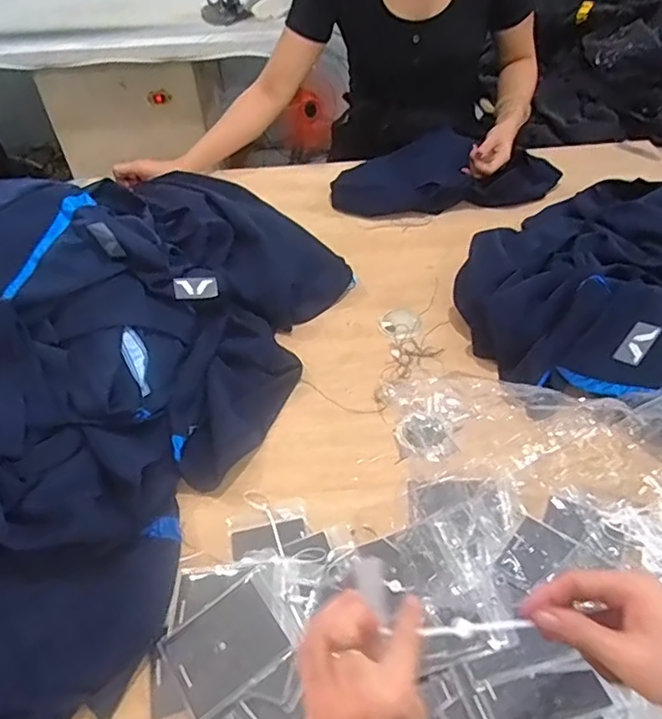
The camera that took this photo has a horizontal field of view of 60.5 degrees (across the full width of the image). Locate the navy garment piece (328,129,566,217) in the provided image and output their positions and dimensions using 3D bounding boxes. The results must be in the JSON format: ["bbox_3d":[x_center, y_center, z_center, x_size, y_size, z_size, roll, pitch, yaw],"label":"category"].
[{"bbox_3d":[0.202,-0.361,1.072,0.411,0.048,0.199,-11,47,-7],"label":"navy garment piece"}]

